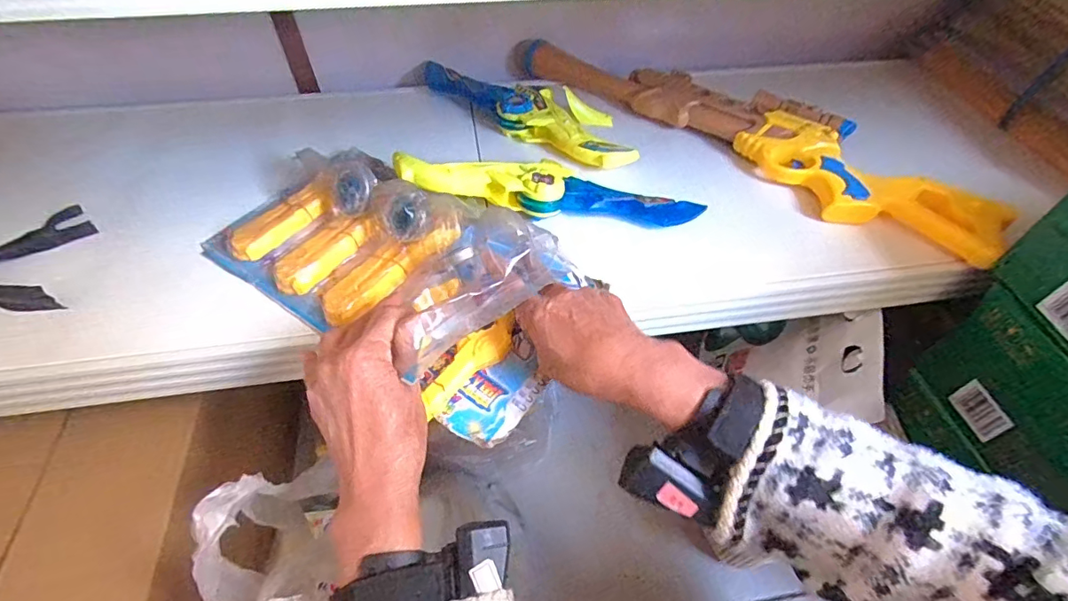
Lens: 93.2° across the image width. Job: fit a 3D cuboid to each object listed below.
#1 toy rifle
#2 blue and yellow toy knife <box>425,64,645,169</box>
[{"bbox_3d":[0.221,-0.212,0.588,0.582,0.050,0.135,36,61,21],"label":"toy rifle"},{"bbox_3d":[-0.010,-0.234,0.600,0.300,0.038,0.096,29,58,17],"label":"blue and yellow toy knife"}]

